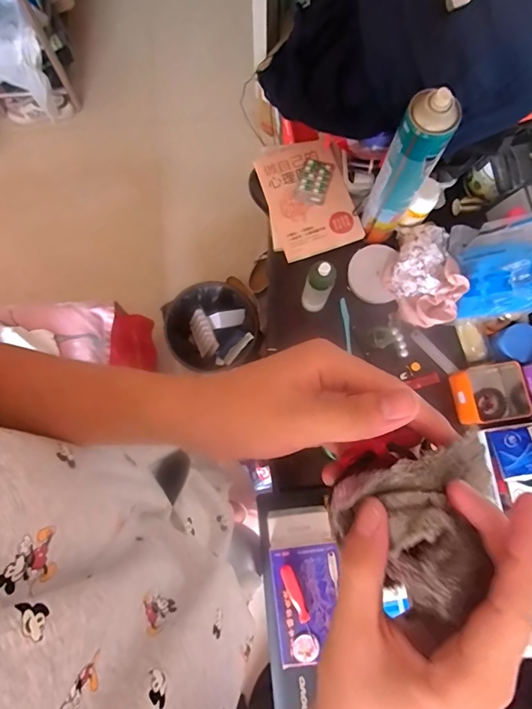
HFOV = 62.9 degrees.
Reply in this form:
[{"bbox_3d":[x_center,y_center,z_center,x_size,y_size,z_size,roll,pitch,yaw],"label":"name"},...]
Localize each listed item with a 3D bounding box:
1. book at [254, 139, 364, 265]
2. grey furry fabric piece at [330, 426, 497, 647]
[{"bbox_3d":[0.076,-0.290,0.801,0.143,0.027,0.216,-17,80,-3],"label":"book"},{"bbox_3d":[0.077,0.071,0.202,0.070,0.024,0.078,42,82,7],"label":"grey furry fabric piece"}]

